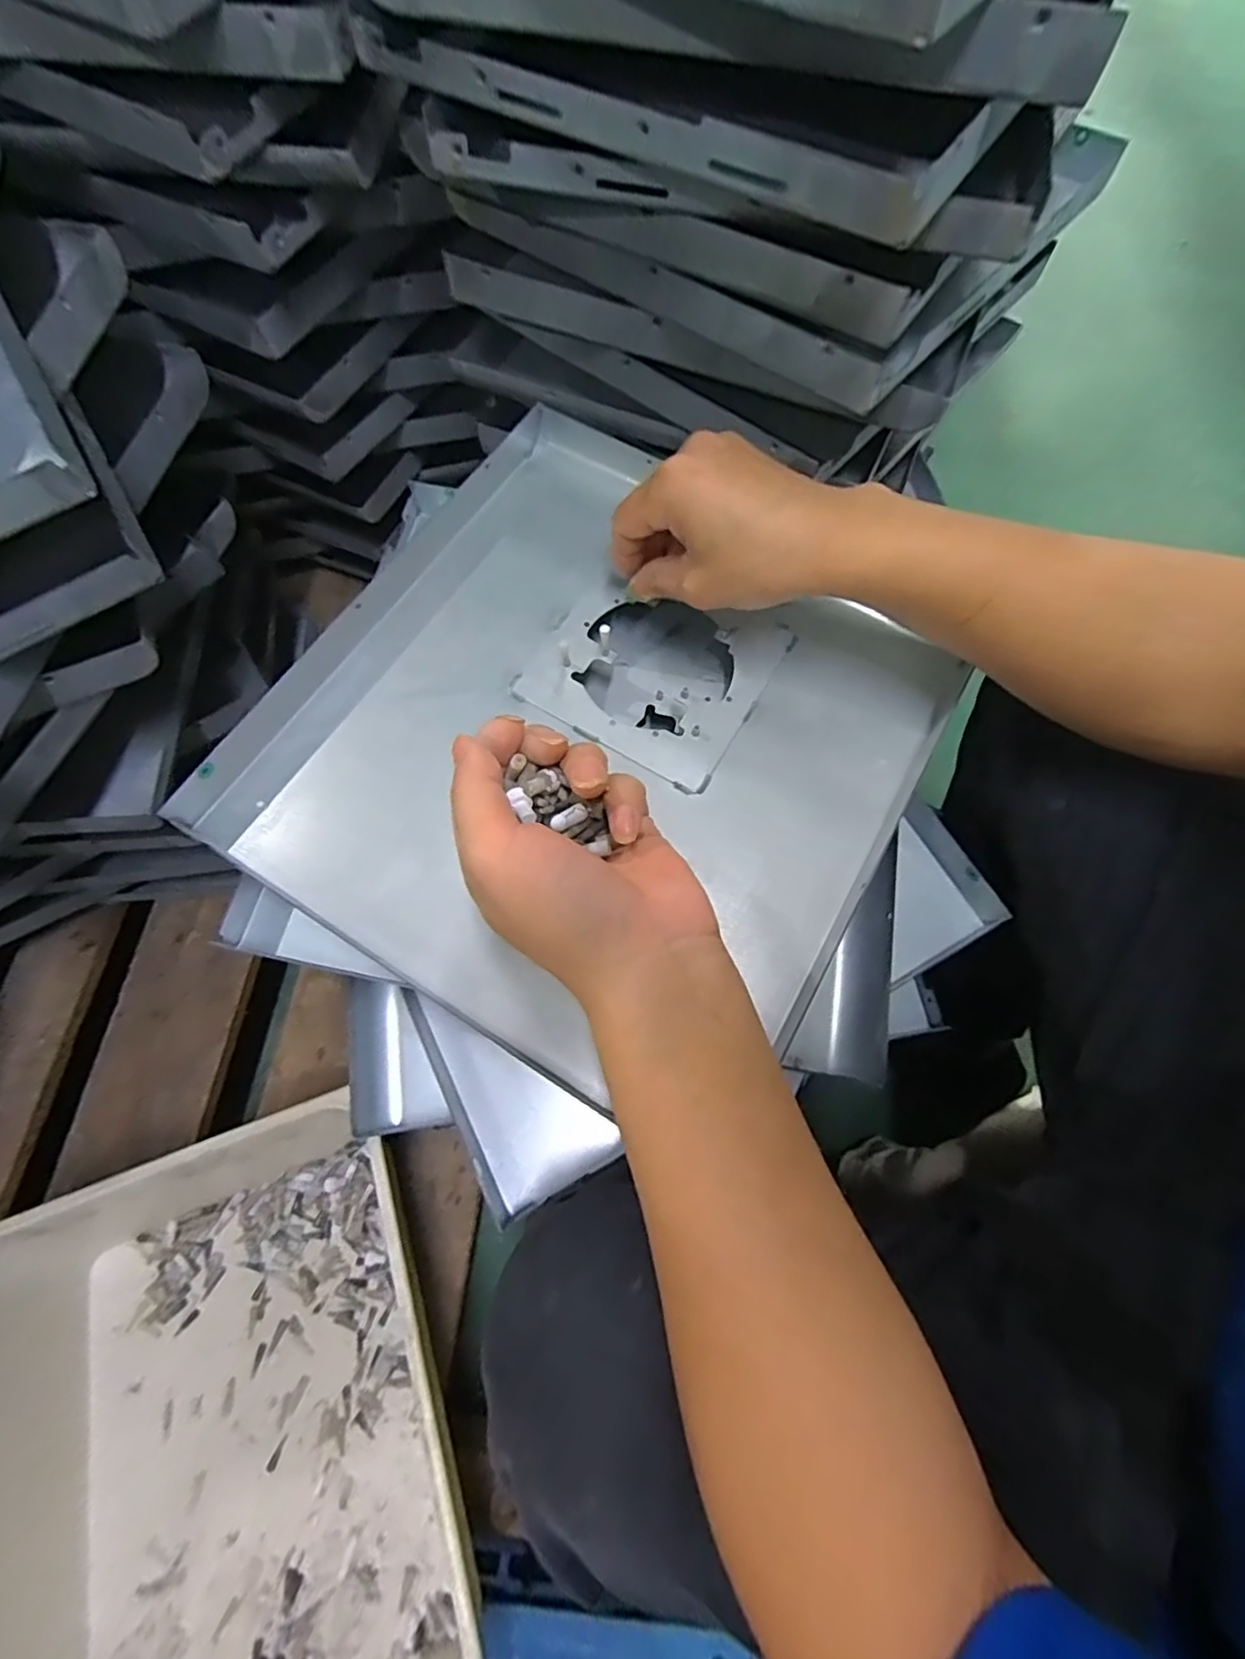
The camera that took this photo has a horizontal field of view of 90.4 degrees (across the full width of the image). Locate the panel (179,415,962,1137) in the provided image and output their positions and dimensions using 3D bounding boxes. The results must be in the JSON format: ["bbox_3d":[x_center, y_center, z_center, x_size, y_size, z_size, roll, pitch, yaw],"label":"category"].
[{"bbox_3d":[-0.013,-0.054,0.359,0.330,0.045,0.334,30,72,10],"label":"panel"}]

